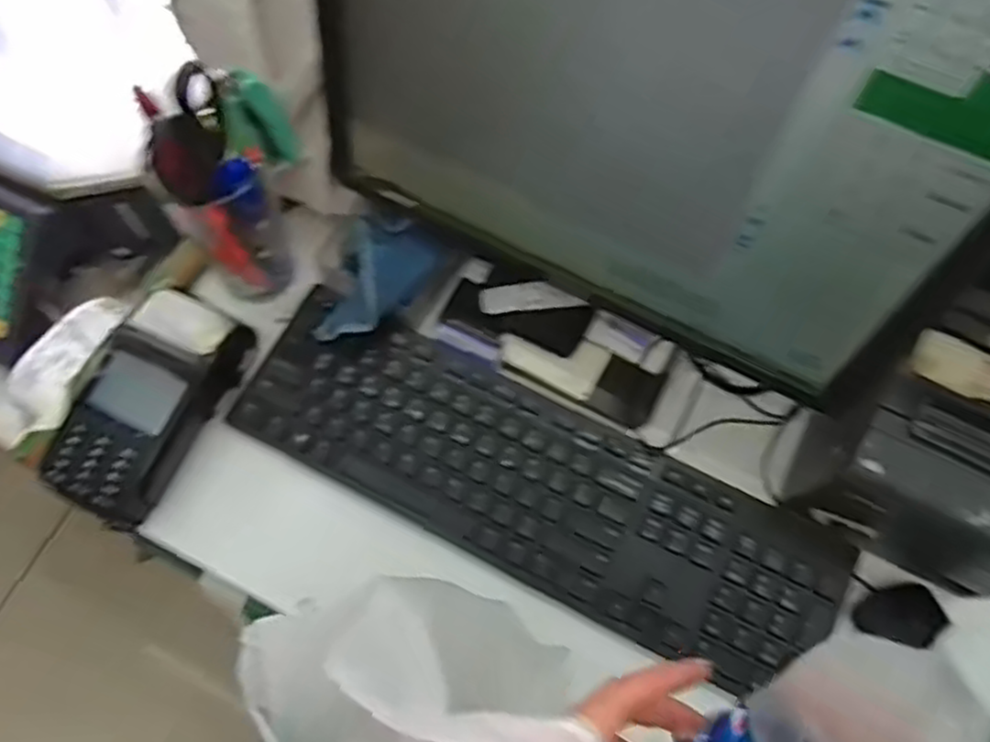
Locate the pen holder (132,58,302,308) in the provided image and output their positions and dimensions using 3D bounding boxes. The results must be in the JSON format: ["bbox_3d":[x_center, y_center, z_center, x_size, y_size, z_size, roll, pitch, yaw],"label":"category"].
[{"bbox_3d":[-0.169,-0.118,0.487,0.086,0.196,0.081,-17,69,-9],"label":"pen holder"}]

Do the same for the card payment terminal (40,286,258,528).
[{"bbox_3d":[-0.240,0.021,0.506,0.082,0.050,0.158,23,68,7],"label":"card payment terminal"}]

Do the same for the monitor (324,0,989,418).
[{"bbox_3d":[0.067,-0.134,0.365,0.371,0.299,0.061,27,69,9],"label":"monitor"}]

